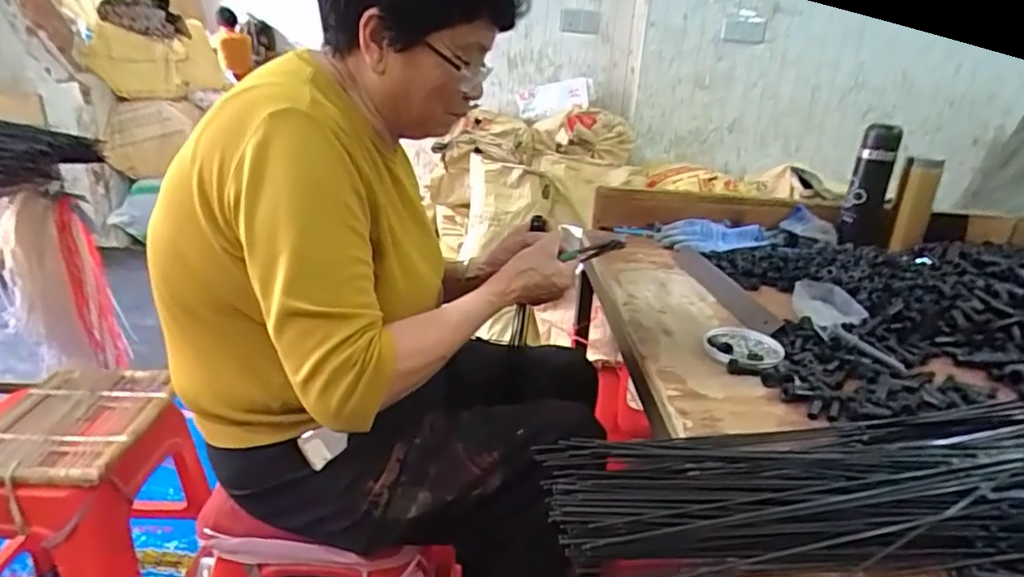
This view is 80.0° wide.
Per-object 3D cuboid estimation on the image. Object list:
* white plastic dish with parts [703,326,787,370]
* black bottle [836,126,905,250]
[{"bbox_3d":[0.280,0.070,0.740,0.086,0.008,0.093,-1,23,0],"label":"white plastic dish with parts"},{"bbox_3d":[0.658,-0.183,1.129,0.069,0.222,0.060,17,26,30],"label":"black bottle"}]

